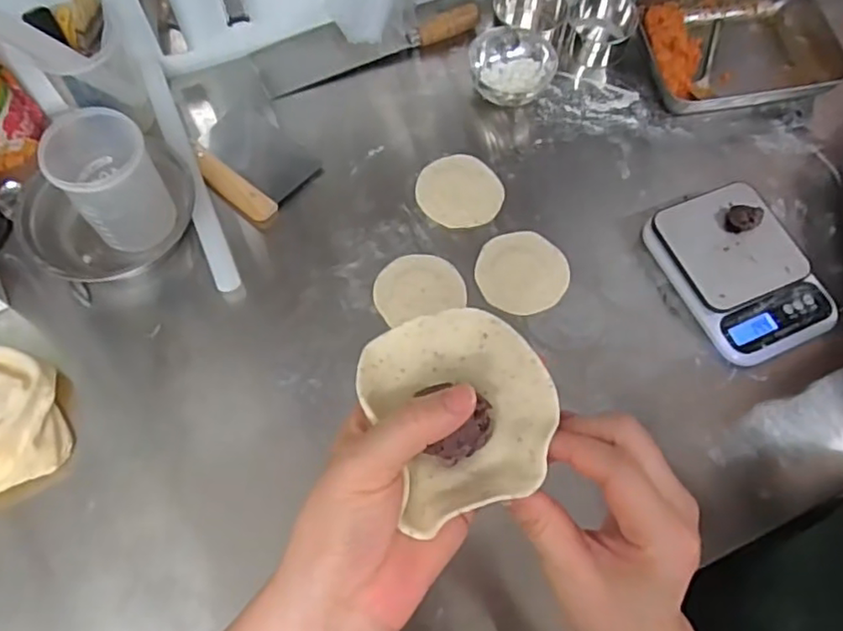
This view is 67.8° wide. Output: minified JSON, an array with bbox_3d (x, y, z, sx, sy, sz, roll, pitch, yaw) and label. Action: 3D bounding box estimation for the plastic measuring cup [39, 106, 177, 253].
[{"bbox_3d":[-0.336,-0.149,0.681,0.101,0.130,0.094,1,67,-2],"label":"plastic measuring cup"}]

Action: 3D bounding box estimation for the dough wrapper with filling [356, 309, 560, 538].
[{"bbox_3d":[0.017,0.040,0.286,0.079,0.029,0.093,-16,69,-8],"label":"dough wrapper with filling"}]

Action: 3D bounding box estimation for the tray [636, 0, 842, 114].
[{"bbox_3d":[0.421,-0.367,0.855,0.253,0.052,0.198,-8,68,-5],"label":"tray"}]

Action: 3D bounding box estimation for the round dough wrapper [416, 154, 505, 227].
[{"bbox_3d":[0.047,-0.153,0.768,0.104,0.011,0.092,25,69,9],"label":"round dough wrapper"}]

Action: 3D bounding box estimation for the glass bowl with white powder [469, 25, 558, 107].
[{"bbox_3d":[0.118,-0.325,0.813,0.106,0.063,0.098,1,67,-2],"label":"glass bowl with white powder"}]

